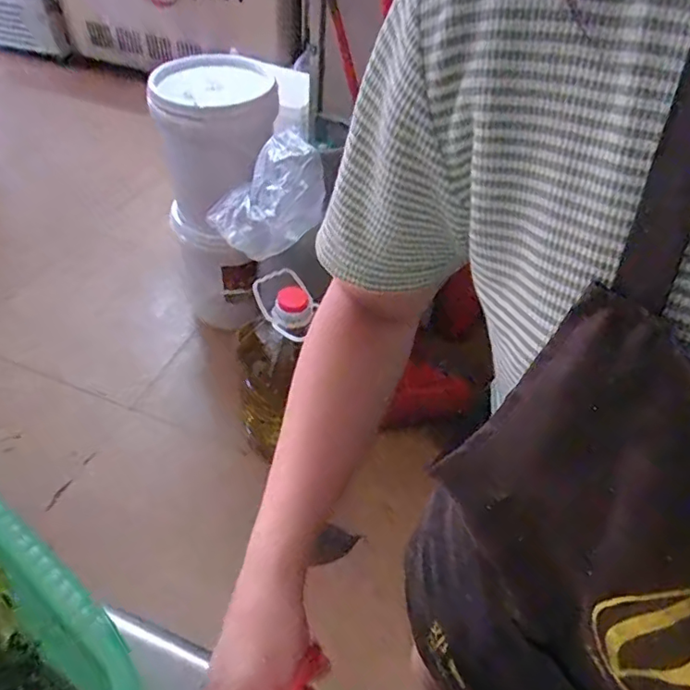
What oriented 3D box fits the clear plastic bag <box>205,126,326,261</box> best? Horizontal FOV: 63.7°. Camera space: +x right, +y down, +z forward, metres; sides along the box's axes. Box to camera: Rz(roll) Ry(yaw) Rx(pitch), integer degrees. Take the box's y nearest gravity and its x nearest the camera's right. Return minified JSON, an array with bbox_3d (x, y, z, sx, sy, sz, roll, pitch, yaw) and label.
[{"bbox_3d":[-0.148,-0.301,1.124,0.207,0.156,0.175,-27,55,-26],"label":"clear plastic bag"}]

